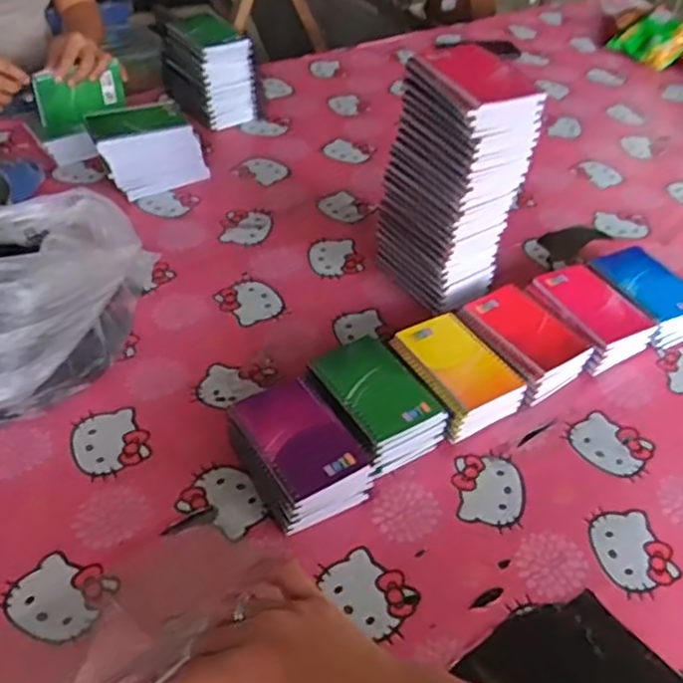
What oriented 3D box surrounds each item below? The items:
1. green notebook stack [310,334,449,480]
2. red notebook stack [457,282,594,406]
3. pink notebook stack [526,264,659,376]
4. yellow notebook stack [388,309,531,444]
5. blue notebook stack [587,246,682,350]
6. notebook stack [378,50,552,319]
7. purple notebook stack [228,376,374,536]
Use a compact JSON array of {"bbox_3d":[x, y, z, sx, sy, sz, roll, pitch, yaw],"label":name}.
[{"bbox_3d":[0.034,0.063,0.747,0.097,0.057,0.141,-22,50,-26],"label":"green notebook stack"},{"bbox_3d":[0.209,-0.003,0.831,0.095,0.054,0.142,-26,51,-28],"label":"red notebook stack"},{"bbox_3d":[0.300,-0.029,0.870,0.104,0.053,0.141,-15,47,-20],"label":"pink notebook stack"},{"bbox_3d":[0.124,0.035,0.788,0.097,0.048,0.143,-20,49,-24],"label":"yellow notebook stack"},{"bbox_3d":[0.382,-0.055,0.897,0.098,0.050,0.139,-19,48,-23],"label":"blue notebook stack"},{"bbox_3d":[0.132,-0.177,0.841,0.102,0.289,0.138,-21,49,-24],"label":"notebook stack"},{"bbox_3d":[-0.042,0.107,0.690,0.095,0.054,0.144,-23,50,-26],"label":"purple notebook stack"}]

